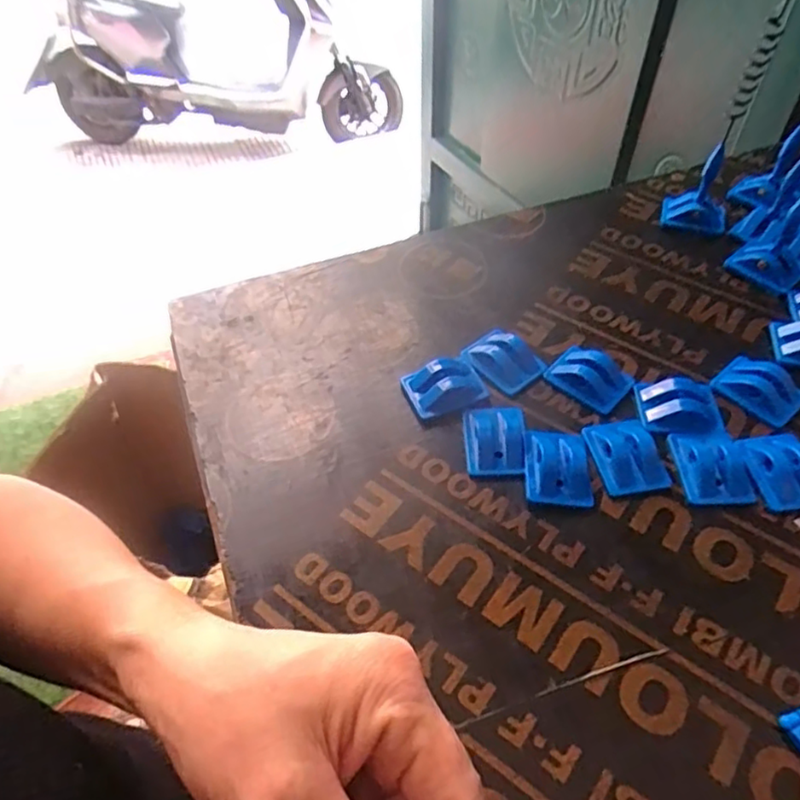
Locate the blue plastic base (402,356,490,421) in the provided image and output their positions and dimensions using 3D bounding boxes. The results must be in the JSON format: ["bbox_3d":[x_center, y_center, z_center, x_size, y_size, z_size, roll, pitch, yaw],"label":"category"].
[{"bbox_3d":[0.026,-0.008,0.365,0.044,0.015,0.031,-14,51,-9],"label":"blue plastic base"}]

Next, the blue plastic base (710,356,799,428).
[{"bbox_3d":[0.207,-0.007,0.361,0.035,0.009,0.043,-35,58,-24],"label":"blue plastic base"}]

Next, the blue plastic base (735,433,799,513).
[{"bbox_3d":[0.200,0.036,0.329,0.038,0.010,0.042,-3,50,-1],"label":"blue plastic base"}]

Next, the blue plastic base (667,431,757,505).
[{"bbox_3d":[0.164,0.035,0.332,0.035,0.007,0.041,-3,50,0],"label":"blue plastic base"}]

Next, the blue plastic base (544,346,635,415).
[{"bbox_3d":[0.113,-0.014,0.374,0.042,0.011,0.036,34,59,26],"label":"blue plastic base"}]

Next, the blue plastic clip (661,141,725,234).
[{"bbox_3d":[0.217,-0.151,0.450,0.046,0.055,0.018,12,52,11],"label":"blue plastic clip"}]

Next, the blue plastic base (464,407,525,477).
[{"bbox_3d":[0.052,0.021,0.345,0.031,0.006,0.041,0,50,2],"label":"blue plastic base"}]

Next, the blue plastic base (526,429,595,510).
[{"bbox_3d":[0.083,0.036,0.335,0.033,0.008,0.042,2,50,4],"label":"blue plastic base"}]

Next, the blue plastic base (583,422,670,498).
[{"bbox_3d":[0.120,0.029,0.337,0.036,0.007,0.043,-7,50,-4],"label":"blue plastic base"}]

